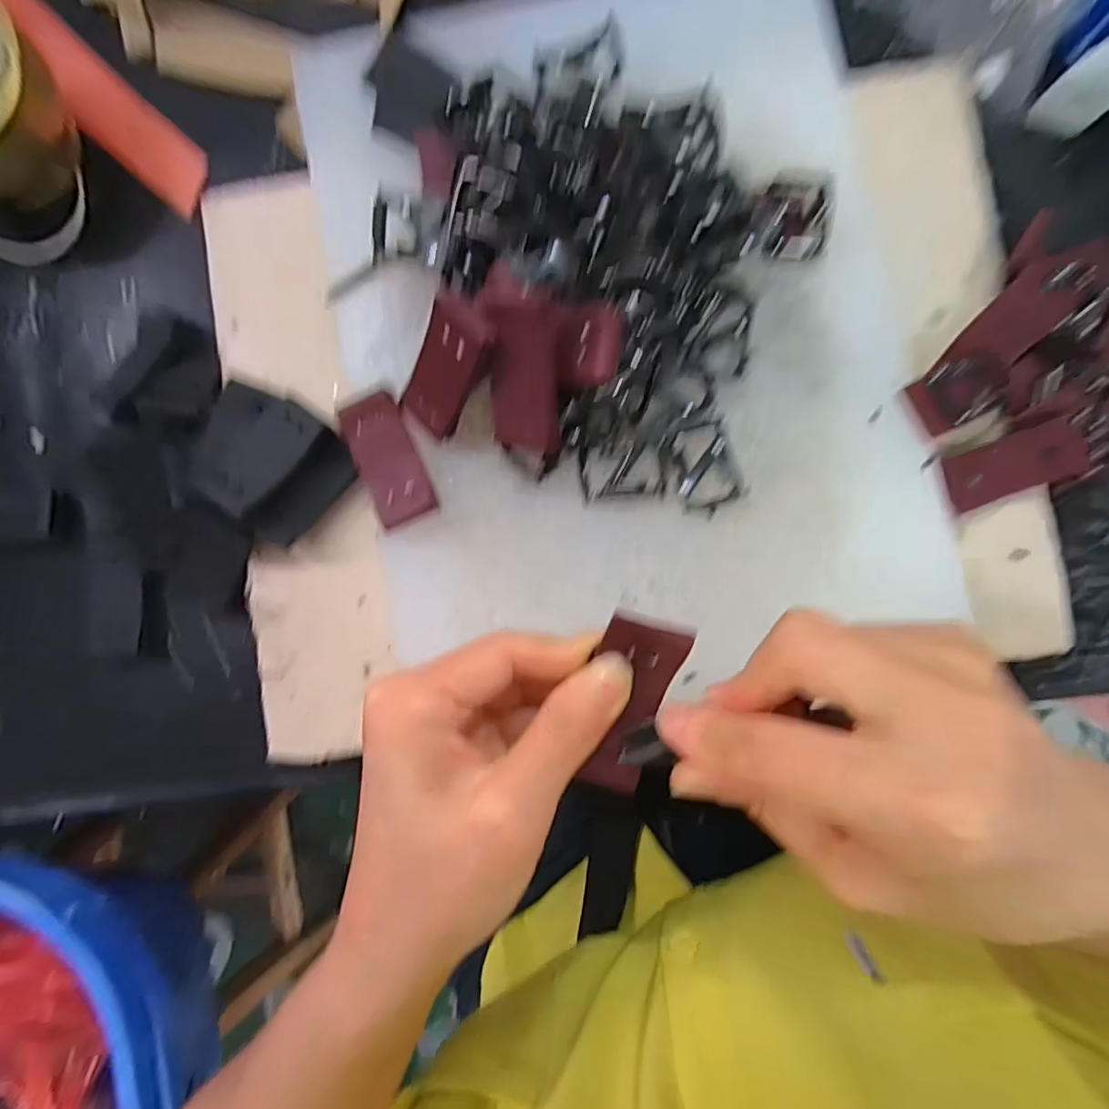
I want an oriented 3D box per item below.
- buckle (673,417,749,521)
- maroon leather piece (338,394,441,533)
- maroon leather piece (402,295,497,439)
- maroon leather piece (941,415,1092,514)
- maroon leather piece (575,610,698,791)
[{"bbox_3d":[0.068,-0.039,0.245,0.027,0.005,0.040,-20,88,2],"label":"buckle"},{"bbox_3d":[-0.076,-0.043,0.246,0.026,0.006,0.057,-22,89,-8],"label":"maroon leather piece"},{"bbox_3d":[-0.045,-0.076,0.227,0.029,0.006,0.059,46,136,2],"label":"maroon leather piece"},{"bbox_3d":[0.217,-0.042,0.257,0.061,0.005,0.027,-20,77,8],"label":"maroon leather piece"},{"bbox_3d":[0.025,0.049,0.177,0.027,0.010,0.057,12,97,3],"label":"maroon leather piece"}]

